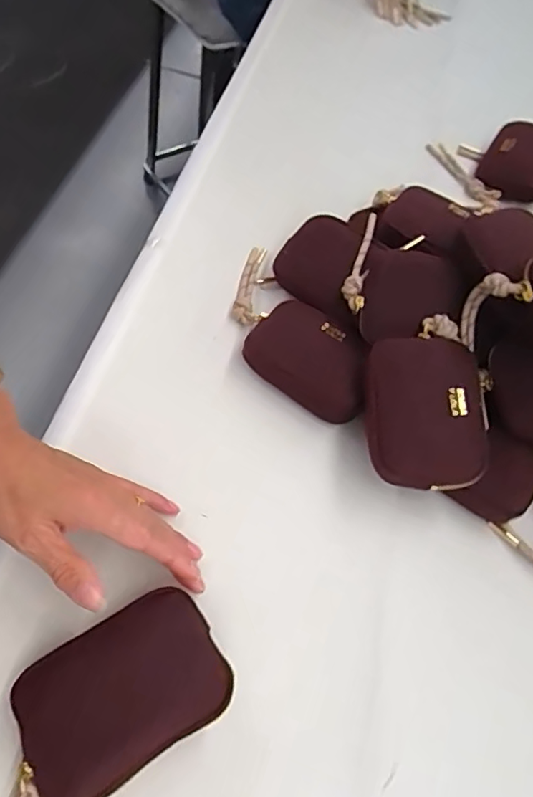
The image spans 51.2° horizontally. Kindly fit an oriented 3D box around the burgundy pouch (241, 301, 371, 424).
[{"bbox_3d":[0.036,-0.032,0.449,0.071,0.030,0.109,-39,68,-25],"label":"burgundy pouch"}]

